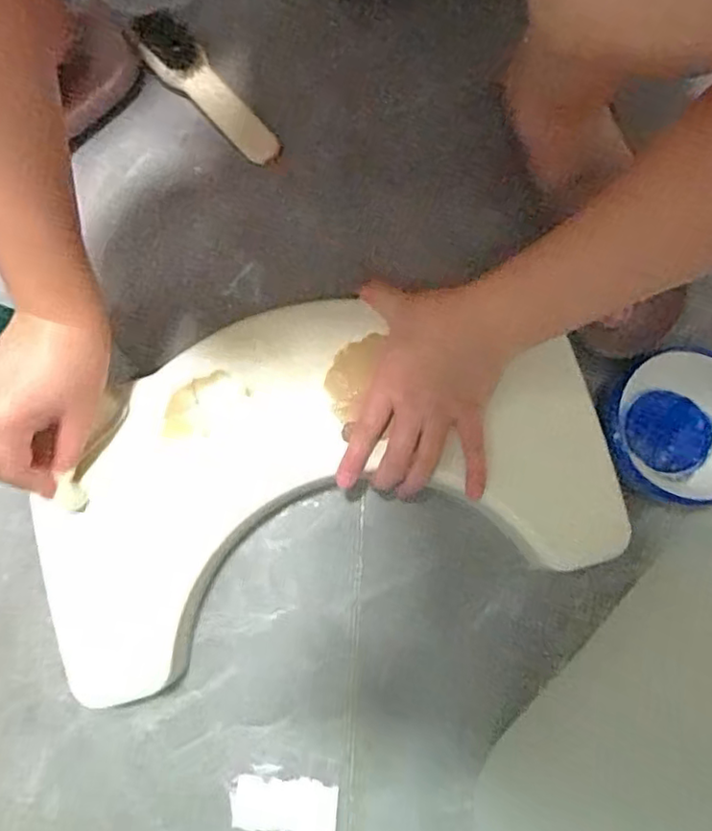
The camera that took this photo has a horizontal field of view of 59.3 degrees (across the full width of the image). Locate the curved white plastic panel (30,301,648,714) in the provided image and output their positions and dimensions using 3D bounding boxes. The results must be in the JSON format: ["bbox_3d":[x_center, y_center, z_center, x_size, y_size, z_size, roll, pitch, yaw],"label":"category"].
[{"bbox_3d":[-0.026,0.036,0.448,0.396,0.019,0.226,-15,79,-4],"label":"curved white plastic panel"}]

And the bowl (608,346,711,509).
[{"bbox_3d":[0.245,0.009,0.487,0.110,0.060,0.120,-4,79,-2],"label":"bowl"}]

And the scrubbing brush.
[{"bbox_3d":[-0.125,-0.279,0.544,0.172,0.036,0.045,44,81,7],"label":"scrubbing brush"}]

